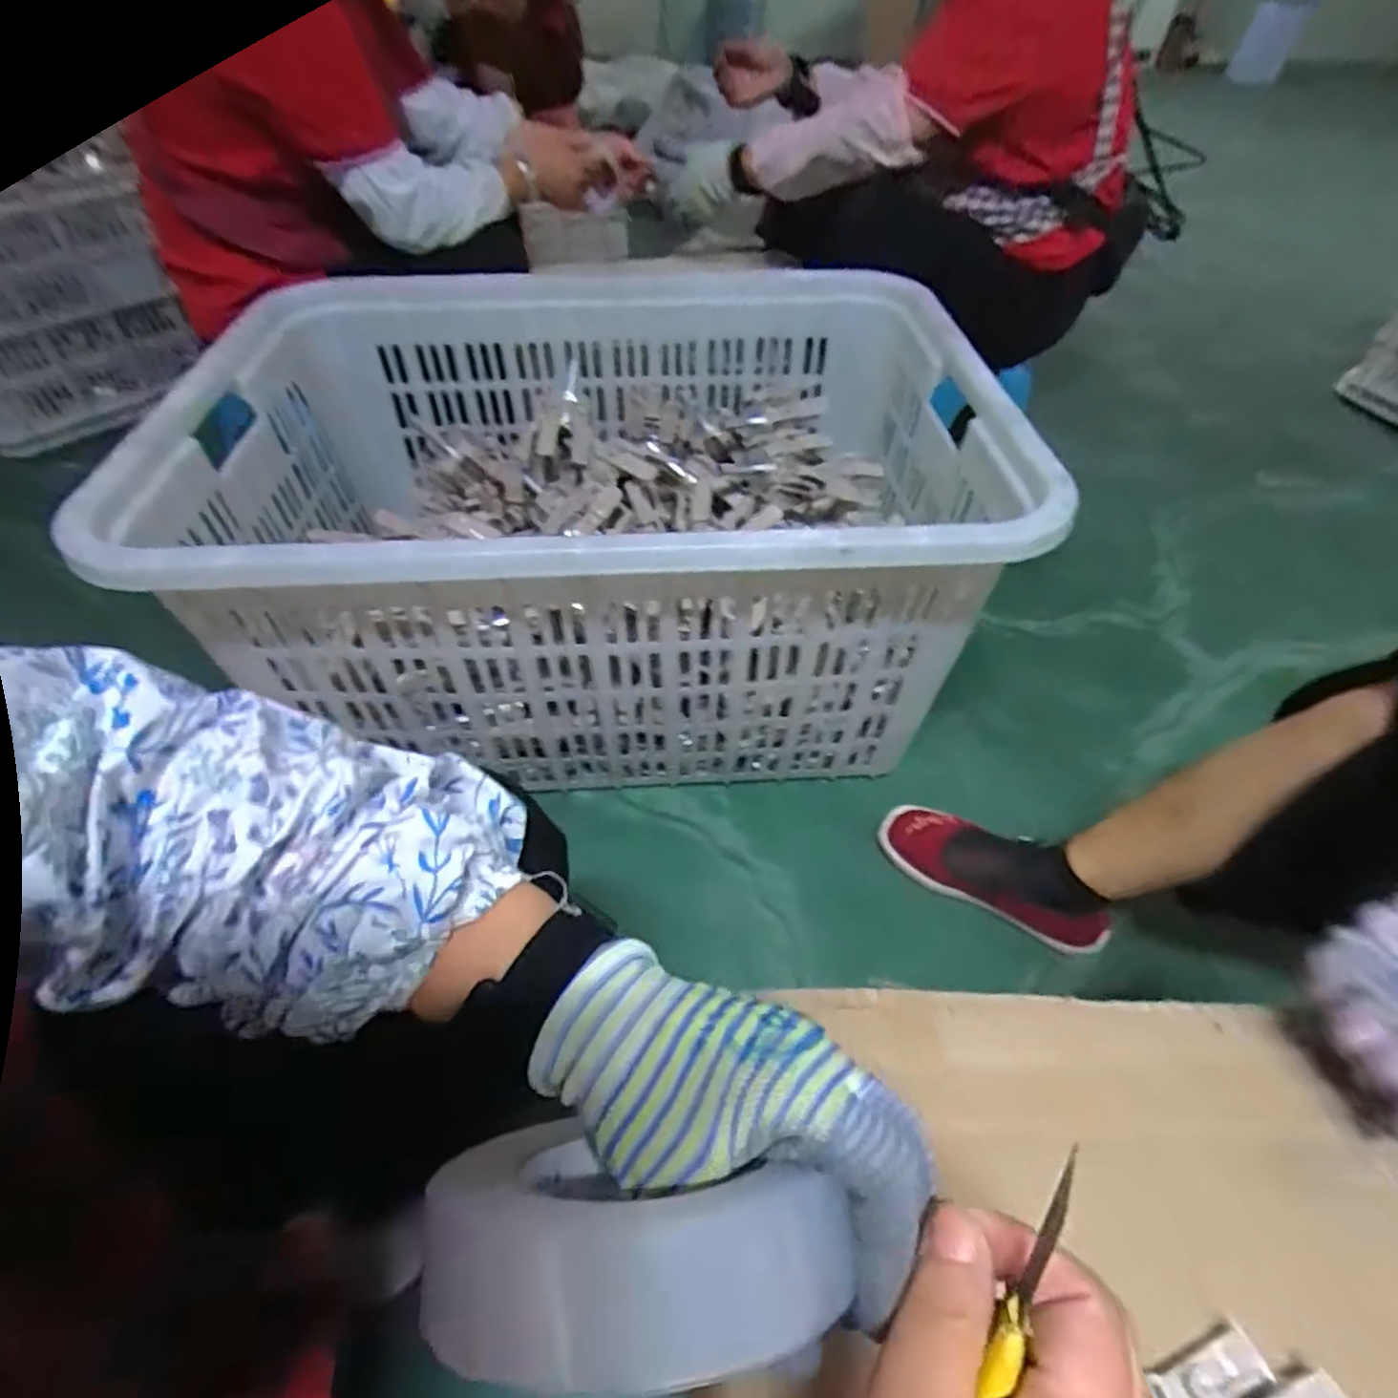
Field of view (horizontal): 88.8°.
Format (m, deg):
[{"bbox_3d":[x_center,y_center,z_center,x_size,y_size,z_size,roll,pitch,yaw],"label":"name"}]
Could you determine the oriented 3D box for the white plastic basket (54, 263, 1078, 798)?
[{"bbox_3d":[-0.117,-0.218,0.872,0.817,0.369,0.624,-3,49,-2],"label":"white plastic basket"}]

